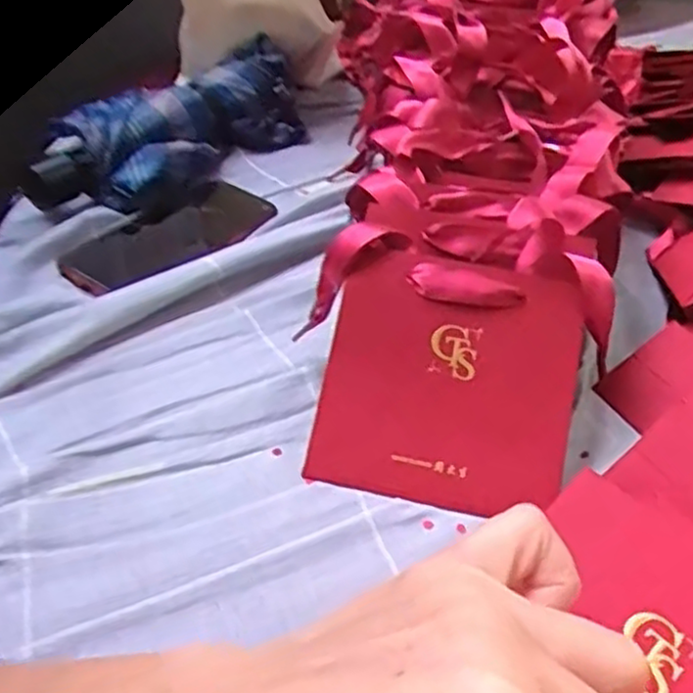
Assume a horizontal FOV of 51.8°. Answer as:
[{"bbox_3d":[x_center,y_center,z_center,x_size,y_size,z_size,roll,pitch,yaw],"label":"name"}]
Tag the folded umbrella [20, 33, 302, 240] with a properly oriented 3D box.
[{"bbox_3d":[-0.151,-0.183,0.622,0.097,0.098,0.269,32,49,25],"label":"folded umbrella"}]

